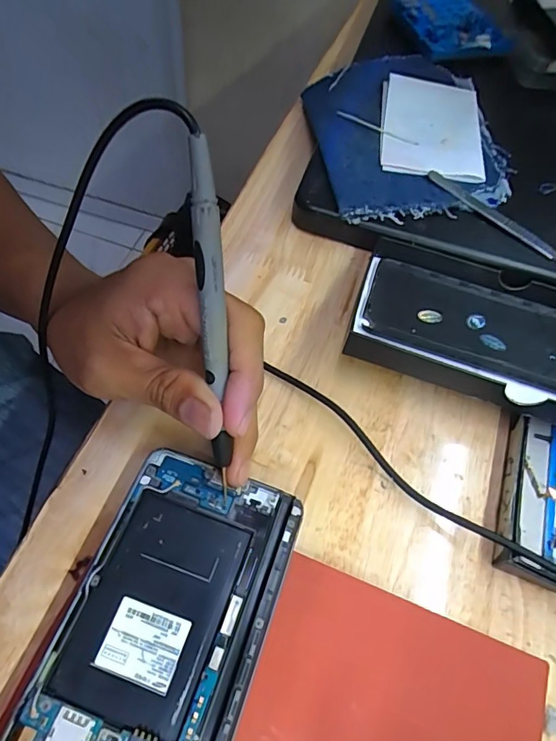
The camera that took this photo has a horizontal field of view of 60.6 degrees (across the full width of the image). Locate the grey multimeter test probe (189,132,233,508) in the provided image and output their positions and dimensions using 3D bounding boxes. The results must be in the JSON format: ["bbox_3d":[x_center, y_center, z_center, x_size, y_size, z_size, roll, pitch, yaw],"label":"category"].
[{"bbox_3d":[-0.025,-0.011,0.188,0.011,0.146,0.008,-3,23,-6],"label":"grey multimeter test probe"}]

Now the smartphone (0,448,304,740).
[{"bbox_3d":[-0.048,0.109,0.188,0.077,0.005,0.147,19,61,7],"label":"smartphone"}]

